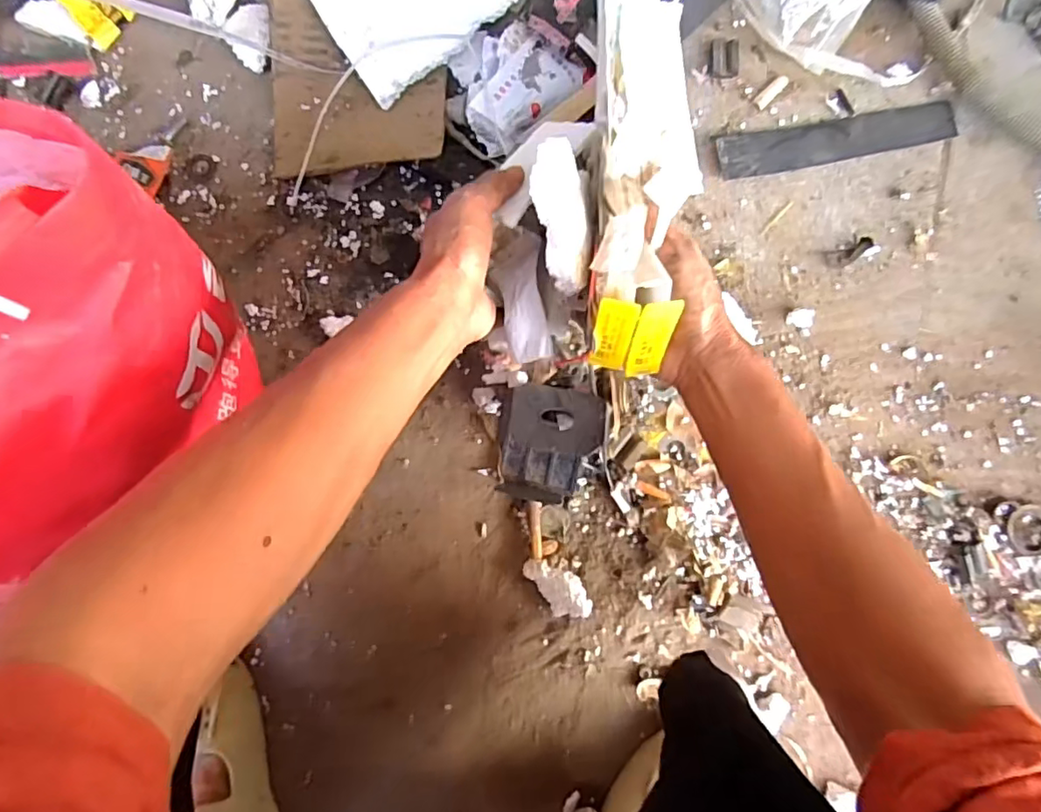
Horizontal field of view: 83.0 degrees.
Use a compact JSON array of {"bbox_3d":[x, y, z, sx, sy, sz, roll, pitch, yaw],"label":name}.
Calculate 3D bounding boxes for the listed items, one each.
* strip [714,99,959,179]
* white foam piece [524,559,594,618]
[{"bbox_3d":[0.269,-0.228,0.503,0.202,0.005,0.038,-9,78,0],"label":"strip"},{"bbox_3d":[0.032,0.149,0.484,0.032,0.015,0.063,-36,86,0],"label":"white foam piece"}]

